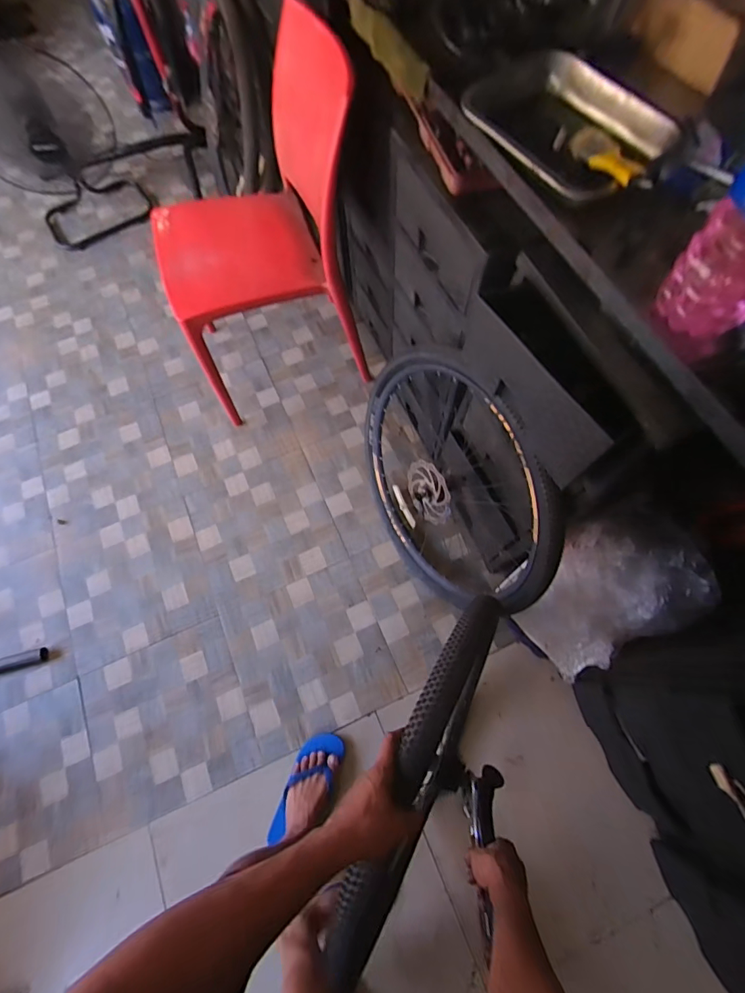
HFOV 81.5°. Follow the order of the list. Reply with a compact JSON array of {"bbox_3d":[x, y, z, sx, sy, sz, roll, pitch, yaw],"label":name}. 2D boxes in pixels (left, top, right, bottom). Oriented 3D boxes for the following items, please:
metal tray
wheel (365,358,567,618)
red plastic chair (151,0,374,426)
[{"bbox_3d":[0.259,-0.479,0.564,0.185,0.037,0.269,-34,72,-11],"label":"metal tray"},{"bbox_3d":[0.167,-0.032,1.013,0.088,0.642,0.637,-21,69,-26],"label":"wheel"},{"bbox_3d":[-0.303,-0.672,1.136,0.514,0.755,0.443,-18,70,-5],"label":"red plastic chair"}]

